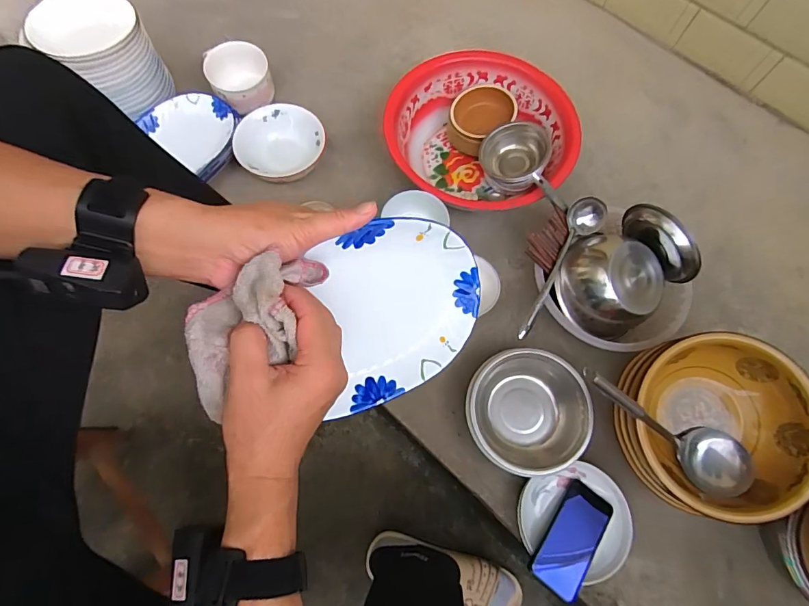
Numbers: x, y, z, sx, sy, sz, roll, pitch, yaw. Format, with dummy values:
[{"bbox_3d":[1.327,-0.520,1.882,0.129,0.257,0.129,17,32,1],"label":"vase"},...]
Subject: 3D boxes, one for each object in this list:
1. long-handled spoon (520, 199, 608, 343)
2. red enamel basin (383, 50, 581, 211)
[{"bbox_3d":[0.255,-0.068,0.718,0.063,0.052,0.268,36,73,11],"label":"long-handled spoon"},{"bbox_3d":[0.145,-0.334,0.867,0.344,0.139,0.356,1,70,-2],"label":"red enamel basin"}]

